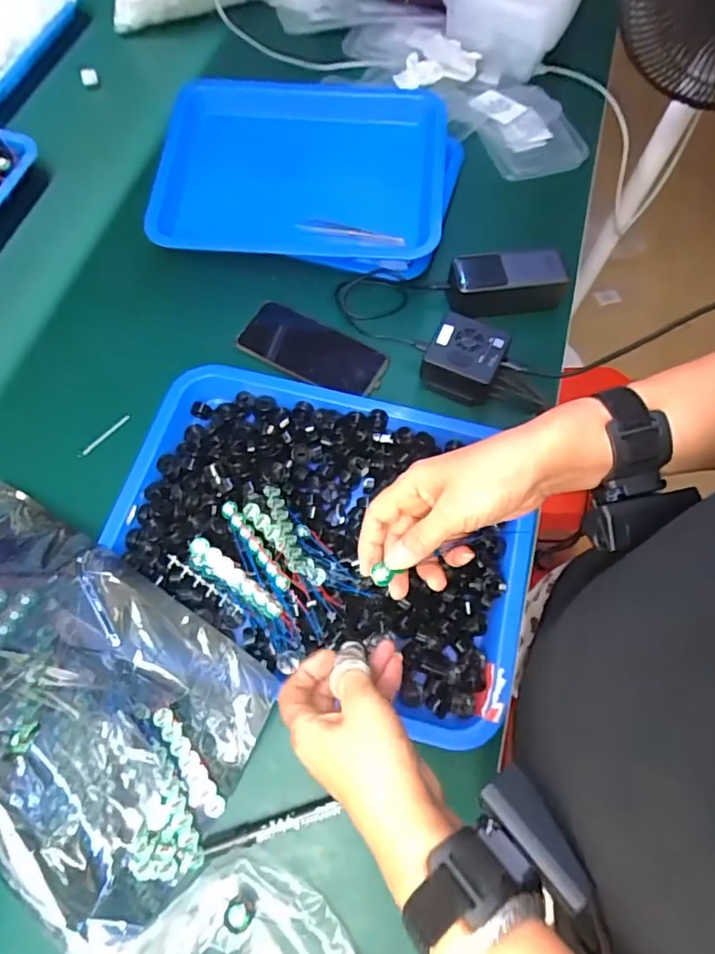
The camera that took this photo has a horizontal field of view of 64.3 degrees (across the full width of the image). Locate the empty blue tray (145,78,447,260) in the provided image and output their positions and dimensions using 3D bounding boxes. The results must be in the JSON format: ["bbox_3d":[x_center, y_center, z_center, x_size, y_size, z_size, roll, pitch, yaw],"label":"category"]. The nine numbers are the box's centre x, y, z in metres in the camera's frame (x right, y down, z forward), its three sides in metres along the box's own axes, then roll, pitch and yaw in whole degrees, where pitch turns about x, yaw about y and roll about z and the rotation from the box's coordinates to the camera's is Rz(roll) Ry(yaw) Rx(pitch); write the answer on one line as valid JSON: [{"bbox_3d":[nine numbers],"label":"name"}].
[{"bbox_3d":[-0.055,-0.340,0.652,0.316,0.087,0.228,5,66,0],"label":"empty blue tray"}]

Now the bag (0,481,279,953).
[{"bbox_3d":[-0.254,0.169,0.459,0.346,0.045,0.222,30,68,11],"label":"bag"}]

